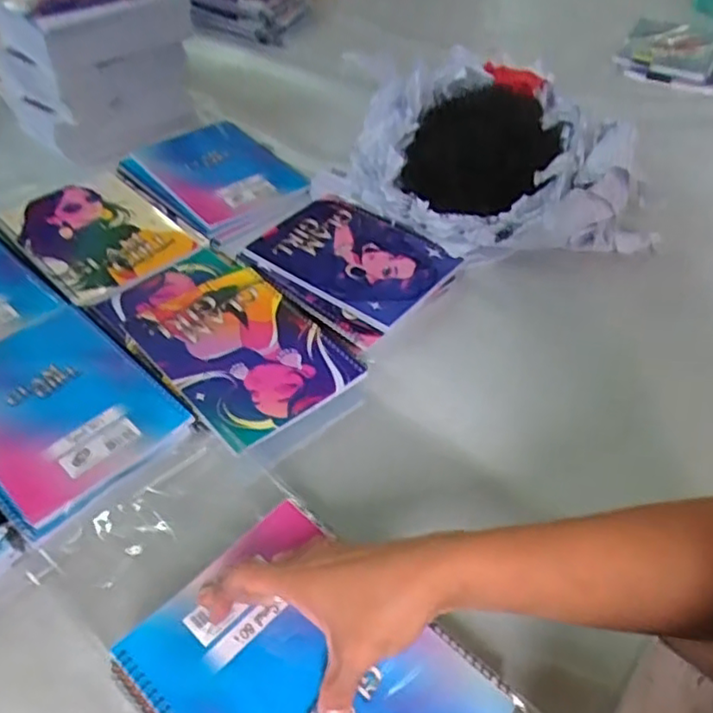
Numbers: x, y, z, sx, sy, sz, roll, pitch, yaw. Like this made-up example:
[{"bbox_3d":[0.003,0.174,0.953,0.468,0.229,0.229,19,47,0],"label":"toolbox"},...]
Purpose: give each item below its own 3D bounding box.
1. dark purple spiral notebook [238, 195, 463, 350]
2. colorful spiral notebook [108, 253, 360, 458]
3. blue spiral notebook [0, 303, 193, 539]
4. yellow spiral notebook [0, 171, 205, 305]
[{"bbox_3d":[-0.008,-0.110,0.711,0.203,0.016,0.162,35,54,23],"label":"dark purple spiral notebook"},{"bbox_3d":[-0.123,-0.024,0.634,0.149,0.015,0.249,-31,58,-29],"label":"colorful spiral notebook"},{"bbox_3d":[-0.261,0.041,0.565,0.209,0.012,0.153,37,55,24],"label":"blue spiral notebook"},{"bbox_3d":[-0.288,-0.141,0.728,0.150,0.007,0.192,-34,60,-31],"label":"yellow spiral notebook"}]

